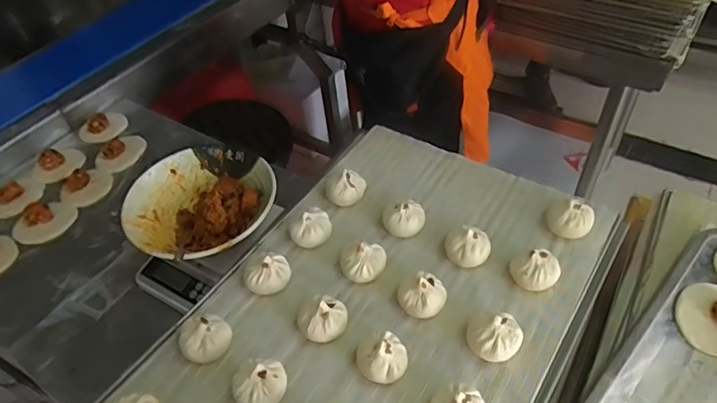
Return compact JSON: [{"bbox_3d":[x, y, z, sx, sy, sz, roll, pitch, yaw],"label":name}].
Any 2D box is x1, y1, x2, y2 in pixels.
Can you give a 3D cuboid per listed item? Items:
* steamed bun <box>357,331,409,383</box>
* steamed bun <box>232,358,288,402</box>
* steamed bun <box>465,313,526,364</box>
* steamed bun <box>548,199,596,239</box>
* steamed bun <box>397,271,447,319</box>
[{"bbox_3d":[0.026,0.170,0.540,0.050,0.042,0.045,-18,49,-11],"label":"steamed bun"},{"bbox_3d":[-0.103,0.192,0.533,0.057,0.040,0.055,-3,48,3],"label":"steamed bun"},{"bbox_3d":[0.148,0.146,0.548,0.054,0.042,0.053,-3,48,3],"label":"steamed bun"},{"bbox_3d":[0.268,0.022,0.638,0.053,0.033,0.043,20,53,22],"label":"steamed bun"},{"bbox_3d":[0.074,0.109,0.591,0.055,0.045,0.055,-3,48,3],"label":"steamed bun"}]

